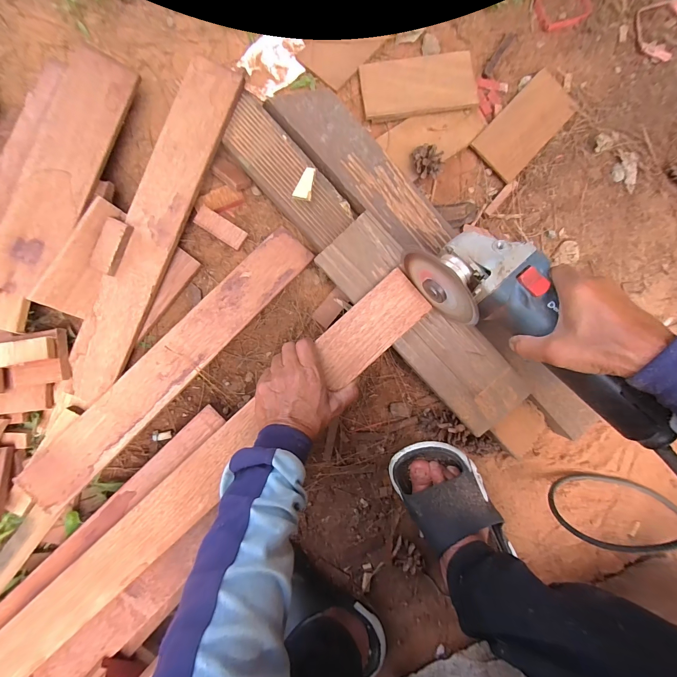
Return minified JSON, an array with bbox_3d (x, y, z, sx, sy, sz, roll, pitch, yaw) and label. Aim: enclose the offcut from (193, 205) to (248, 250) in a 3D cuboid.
[{"bbox_3d":[-0.160,-0.150,0.415,0.066,0.010,0.027,31,89,-14],"label":"offcut"}]

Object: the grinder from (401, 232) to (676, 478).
[{"bbox_3d":[0.214,0.008,0.305,0.085,0.076,0.330,-45,80,-1],"label":"grinder"}]

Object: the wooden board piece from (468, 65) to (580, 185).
[{"bbox_3d":[0.269,-0.307,0.439,0.076,0.008,0.158,42,89,0],"label":"wooden board piece"}]

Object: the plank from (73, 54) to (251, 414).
[{"bbox_3d":[-0.242,-0.129,0.388,0.068,0.011,0.443,25,93,-5],"label":"plank"}]

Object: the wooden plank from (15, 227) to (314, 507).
[{"bbox_3d":[-0.211,0.026,0.400,0.063,0.011,0.445,44,83,-1],"label":"wooden plank"}]

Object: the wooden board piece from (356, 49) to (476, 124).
[{"bbox_3d":[0.111,-0.353,0.429,0.154,0.018,0.080,-8,89,-1],"label":"wooden board piece"}]

